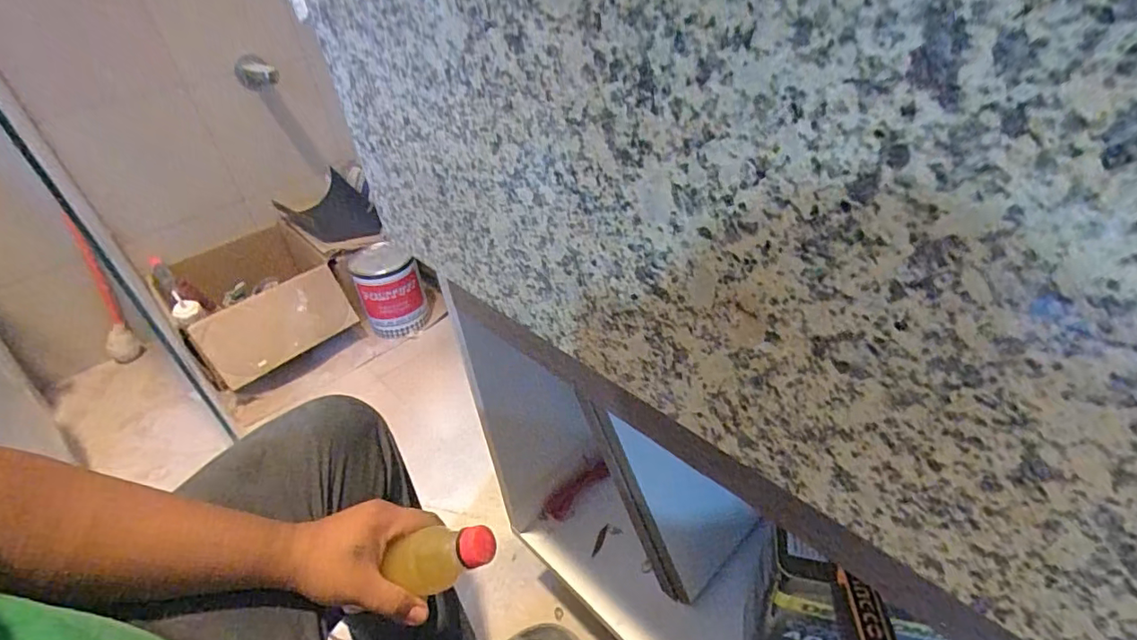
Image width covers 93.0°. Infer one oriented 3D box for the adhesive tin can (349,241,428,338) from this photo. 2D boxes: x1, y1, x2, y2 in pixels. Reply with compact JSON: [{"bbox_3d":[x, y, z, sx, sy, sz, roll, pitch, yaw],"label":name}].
[{"bbox_3d":[-0.484,-0.076,1.460,0.152,0.227,0.149,-4,38,3],"label":"adhesive tin can"}]

